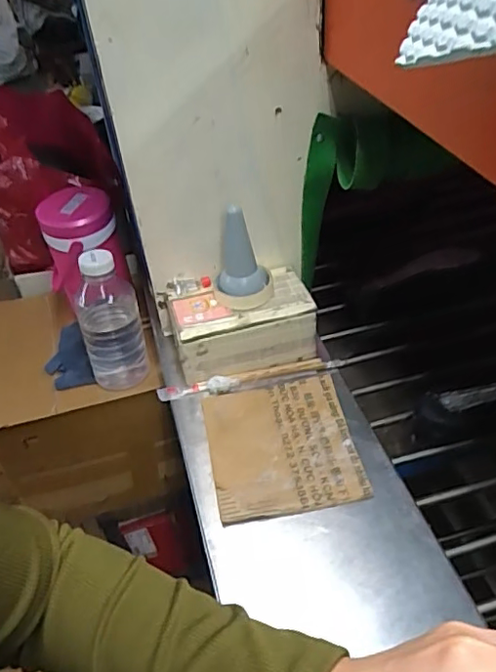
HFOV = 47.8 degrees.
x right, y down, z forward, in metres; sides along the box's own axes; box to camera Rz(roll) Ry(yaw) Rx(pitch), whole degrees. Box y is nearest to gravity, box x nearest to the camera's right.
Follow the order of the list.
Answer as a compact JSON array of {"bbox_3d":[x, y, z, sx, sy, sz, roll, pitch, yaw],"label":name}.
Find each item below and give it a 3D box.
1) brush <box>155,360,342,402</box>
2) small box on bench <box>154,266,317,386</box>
[{"bbox_3d":[0.007,0.056,0.780,0.264,0.027,0.026,-12,42,-8],"label":"brush"},{"bbox_3d":[-0.017,-0.018,0.805,0.206,0.082,0.127,-11,42,-6],"label":"small box on bench"}]

